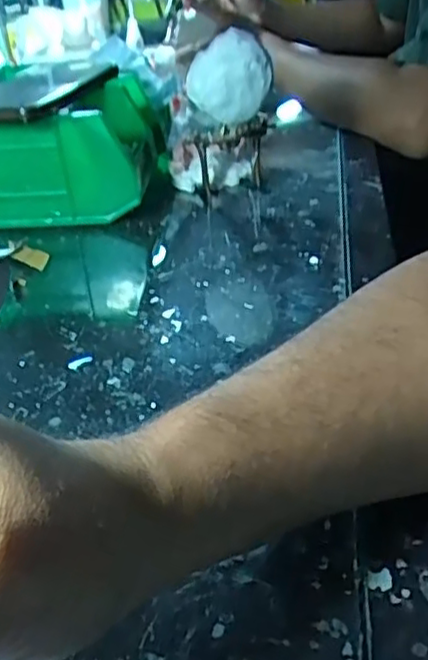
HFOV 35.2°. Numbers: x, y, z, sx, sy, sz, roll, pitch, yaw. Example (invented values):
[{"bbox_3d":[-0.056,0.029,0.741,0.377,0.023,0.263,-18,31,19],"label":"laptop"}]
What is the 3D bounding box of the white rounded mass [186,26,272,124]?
[{"bbox_3d":[0.011,-0.189,0.512,0.051,0.065,0.043,-17,34,-19],"label":"white rounded mass"}]

